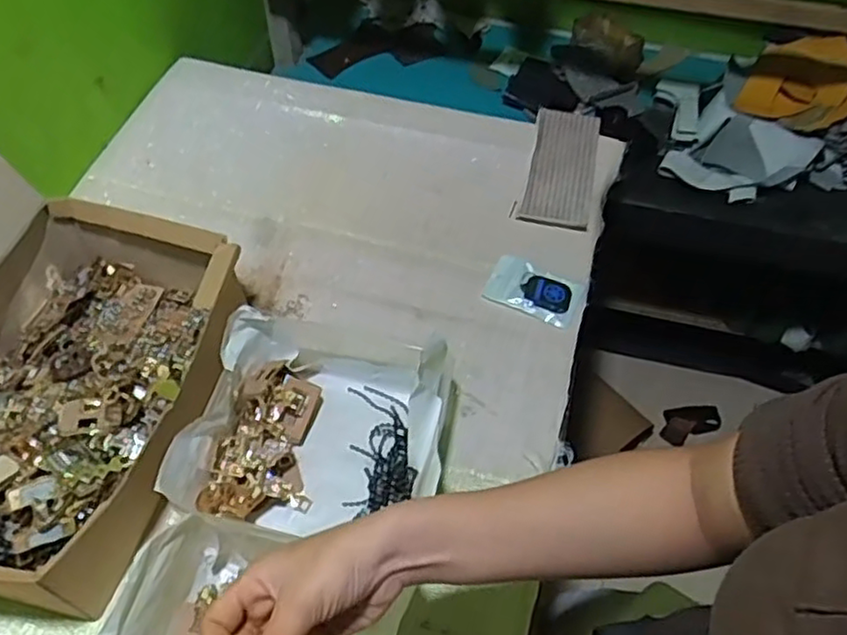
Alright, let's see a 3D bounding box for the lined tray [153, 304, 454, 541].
[{"bbox_3d":[-0.086,0.093,0.601,0.204,0.087,0.197,10,55,4],"label":"lined tray"}]

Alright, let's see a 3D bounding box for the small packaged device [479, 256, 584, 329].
[{"bbox_3d":[0.120,-0.031,0.746,0.098,0.015,0.066,26,58,15],"label":"small packaged device"}]

